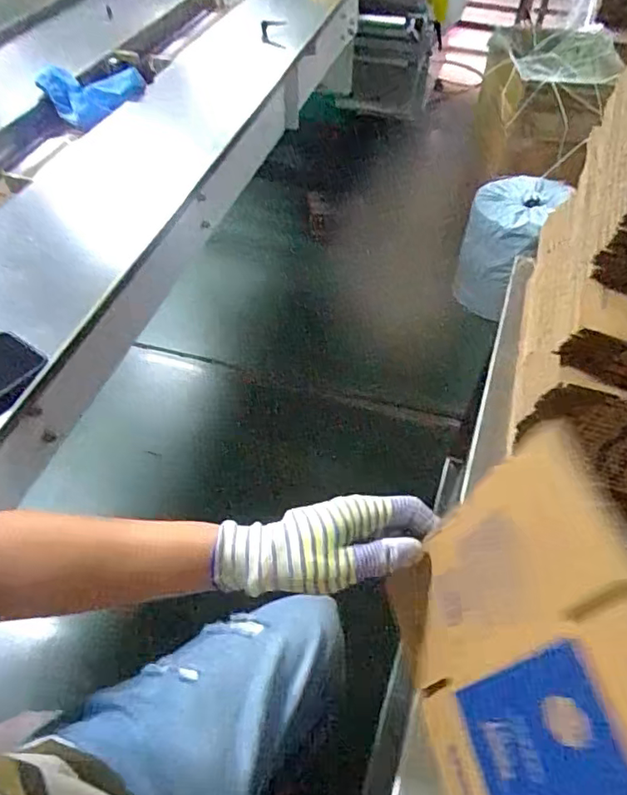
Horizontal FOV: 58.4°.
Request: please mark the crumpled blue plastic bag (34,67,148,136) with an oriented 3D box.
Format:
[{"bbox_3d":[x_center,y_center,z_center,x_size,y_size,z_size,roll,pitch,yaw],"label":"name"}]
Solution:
[{"bbox_3d":[-0.392,-0.531,0.994,0.174,0.071,0.096,-3,50,-5],"label":"crumpled blue plastic bag"}]

